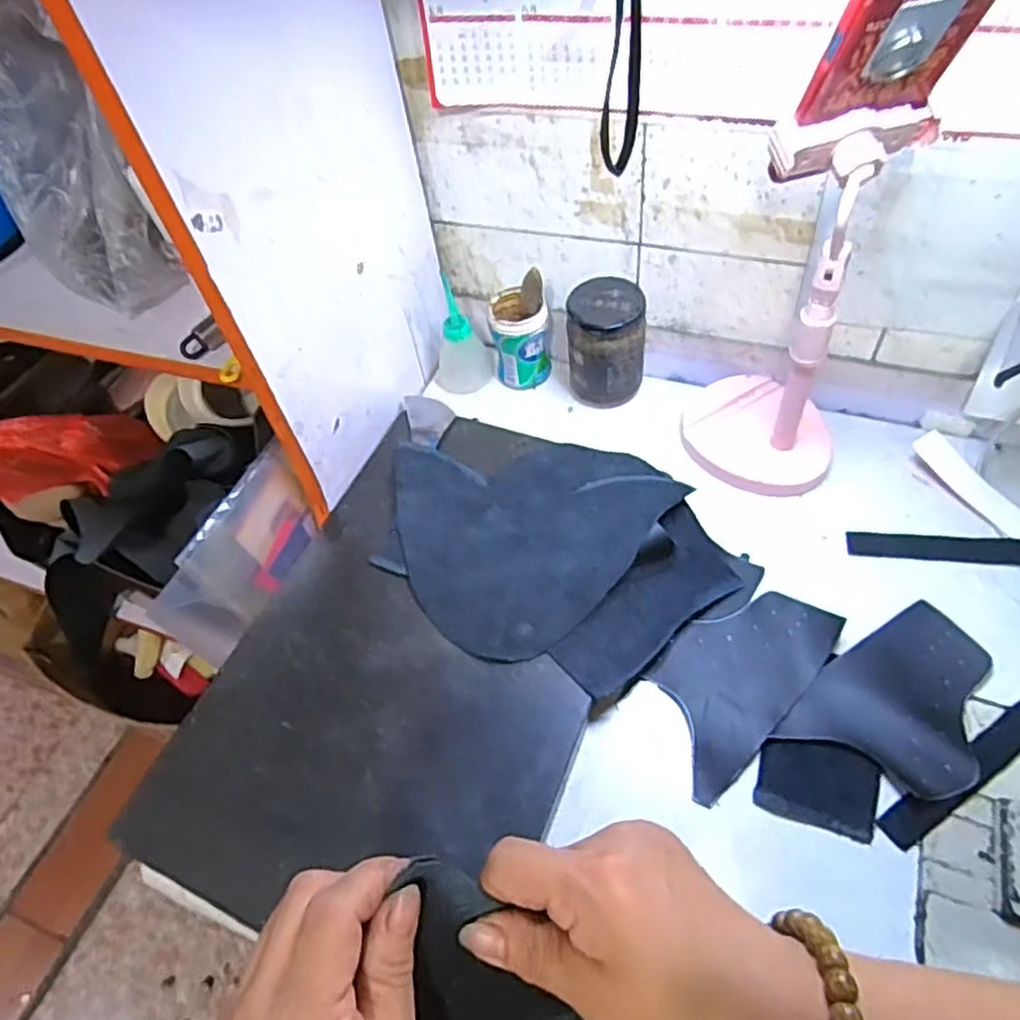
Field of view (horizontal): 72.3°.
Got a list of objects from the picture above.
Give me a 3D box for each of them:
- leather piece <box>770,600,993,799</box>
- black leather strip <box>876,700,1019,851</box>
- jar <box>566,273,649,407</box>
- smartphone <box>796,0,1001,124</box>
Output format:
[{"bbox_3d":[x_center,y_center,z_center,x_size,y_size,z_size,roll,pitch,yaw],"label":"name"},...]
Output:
[{"bbox_3d":[0.263,0.122,0.458,0.144,0.012,0.097,-40,58,-21],"label":"leather piece"},{"bbox_3d":[0.307,0.145,0.435,0.184,0.010,0.022,-30,55,-15],"label":"black leather strip"},{"bbox_3d":[0.085,-0.145,0.614,0.069,0.098,0.064,-1,55,2],"label":"jar"},{"bbox_3d":[0.194,-0.234,0.332,0.078,0.112,0.008,-14,79,-1],"label":"smartphone"}]

